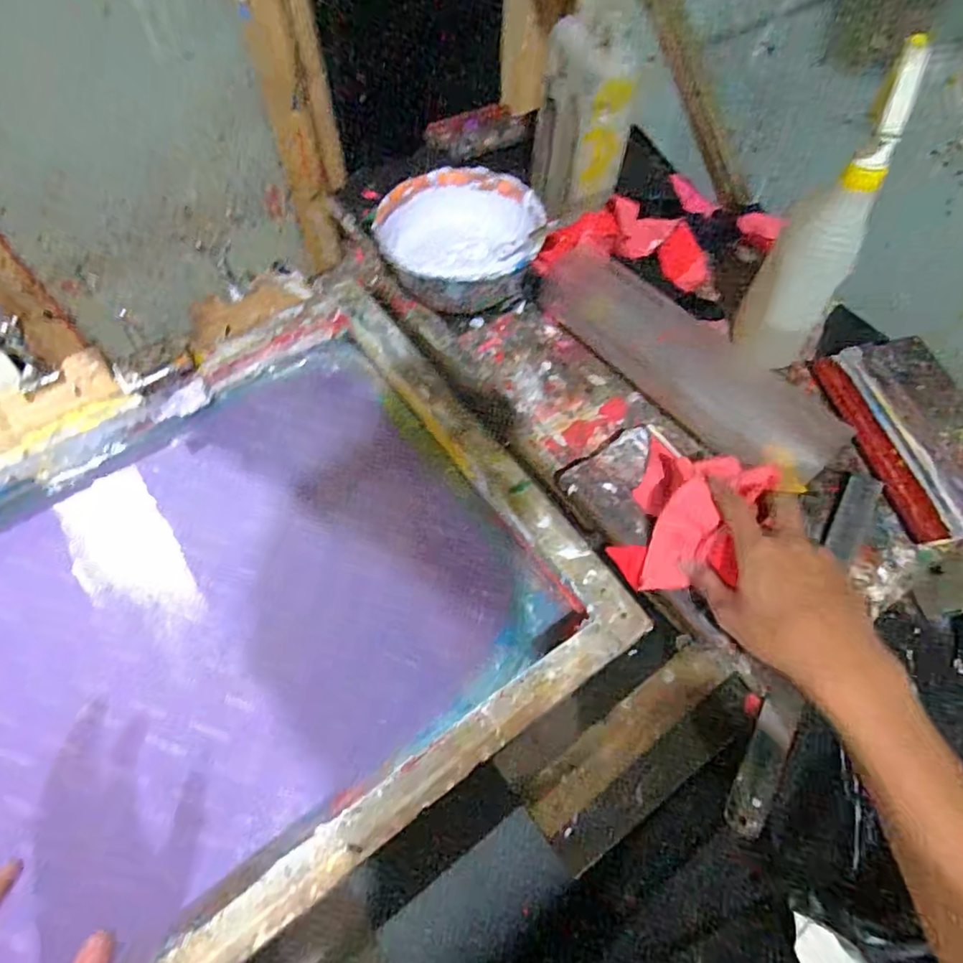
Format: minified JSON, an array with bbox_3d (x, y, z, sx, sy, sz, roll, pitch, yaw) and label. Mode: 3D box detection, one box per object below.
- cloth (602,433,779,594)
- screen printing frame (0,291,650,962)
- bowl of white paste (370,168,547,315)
[{"bbox_3d":[0.168,0.028,0.470,0.090,0.054,0.128,29,65,11],"label":"cloth"},{"bbox_3d":[-0.218,0.099,0.455,0.545,0.062,0.434,-31,69,-17],"label":"screen printing frame"},{"bbox_3d":[-0.021,-0.257,0.631,0.164,0.083,0.175,0,61,0],"label":"bowl of white paste"}]

